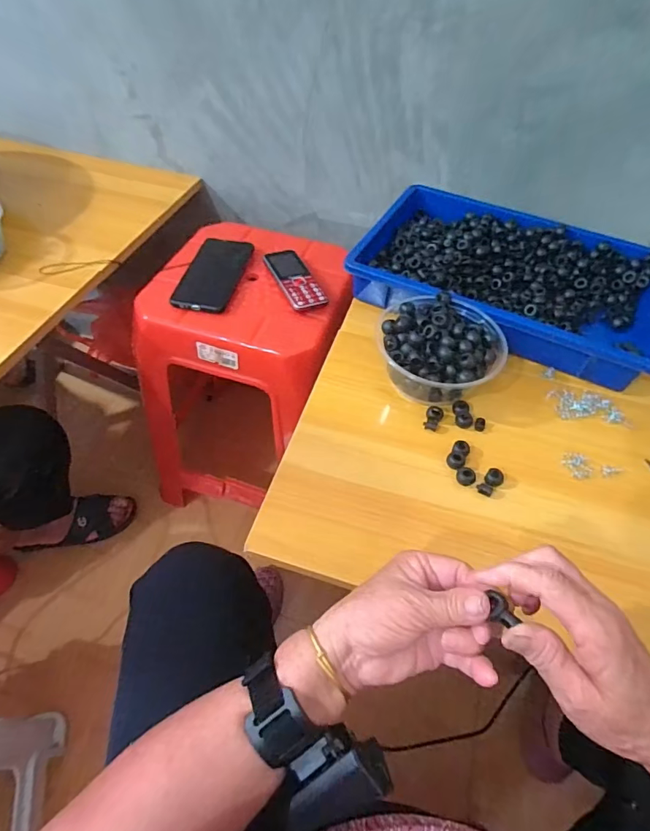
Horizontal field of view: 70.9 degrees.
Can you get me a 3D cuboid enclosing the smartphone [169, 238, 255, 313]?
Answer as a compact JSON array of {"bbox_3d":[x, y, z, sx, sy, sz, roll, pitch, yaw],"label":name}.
[{"bbox_3d":[-0.158,-0.205,0.657,0.076,0.011,0.164,9,52,3],"label":"smartphone"}]

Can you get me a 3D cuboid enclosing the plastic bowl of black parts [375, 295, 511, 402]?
[{"bbox_3d":[0.120,-0.070,0.493,0.124,0.064,0.113,2,52,-2],"label":"plastic bowl of black parts"}]

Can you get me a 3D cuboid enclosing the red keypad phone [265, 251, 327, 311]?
[{"bbox_3d":[-0.043,-0.195,0.649,0.051,0.013,0.121,-19,56,-17],"label":"red keypad phone"}]

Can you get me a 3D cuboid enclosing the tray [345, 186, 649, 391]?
[{"bbox_3d":[0.233,-0.176,0.592,0.363,0.061,0.252,24,55,14],"label":"tray"}]

